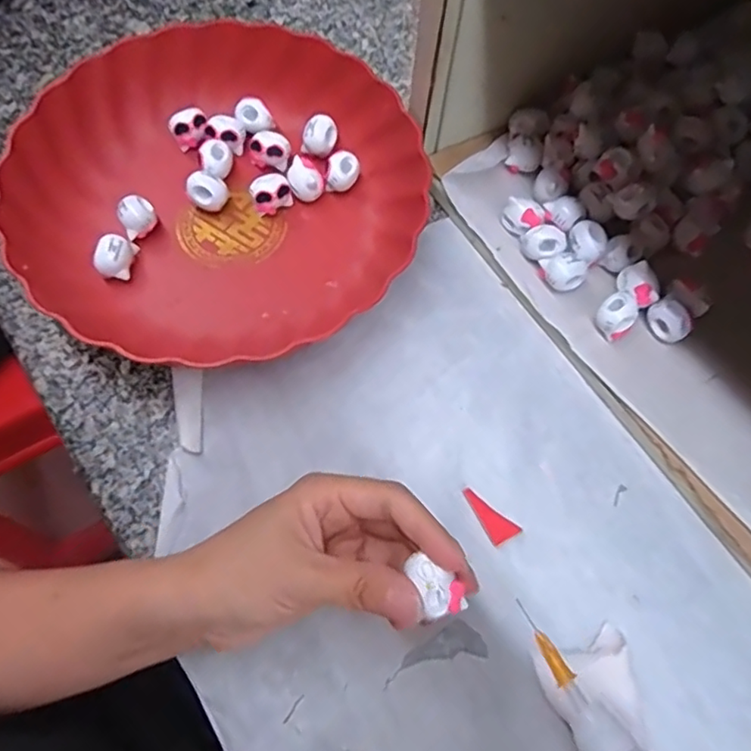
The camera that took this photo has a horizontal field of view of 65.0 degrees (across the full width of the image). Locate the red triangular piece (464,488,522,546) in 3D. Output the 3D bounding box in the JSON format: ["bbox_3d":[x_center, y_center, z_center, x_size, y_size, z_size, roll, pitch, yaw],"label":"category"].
[{"bbox_3d":[0.062,0.073,0.317,0.016,0.005,0.033,-26,71,-12],"label":"red triangular piece"}]

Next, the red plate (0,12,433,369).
[{"bbox_3d":[-0.097,-0.116,0.366,0.240,0.046,0.224,-17,69,-9],"label":"red plate"}]

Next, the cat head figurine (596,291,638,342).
[{"bbox_3d":[0.139,-0.034,0.339,0.021,0.019,0.024,40,71,13],"label":"cat head figurine"}]

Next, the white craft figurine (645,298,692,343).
[{"bbox_3d":[0.169,-0.031,0.342,0.016,0.020,0.024,-31,72,-14],"label":"white craft figurine"}]

